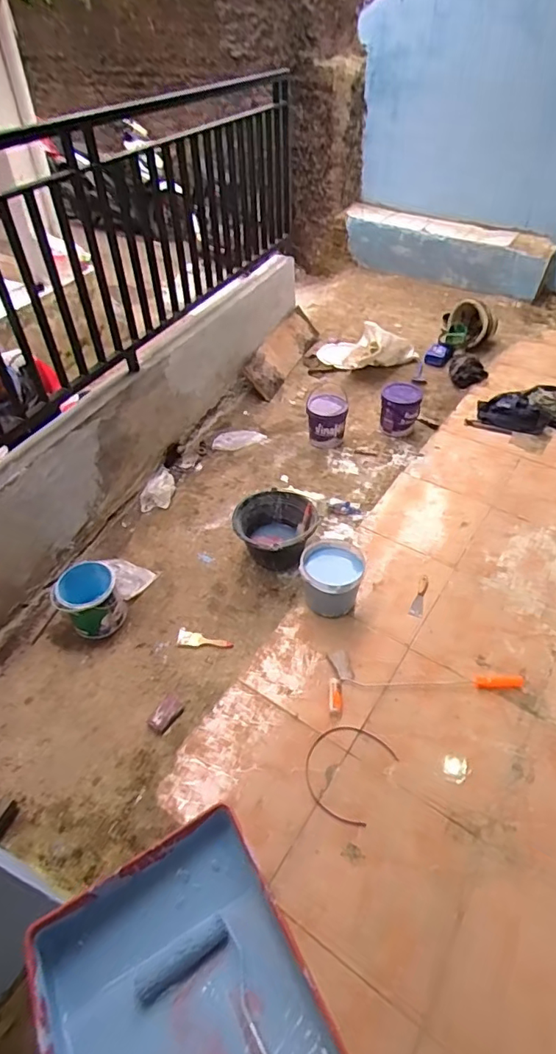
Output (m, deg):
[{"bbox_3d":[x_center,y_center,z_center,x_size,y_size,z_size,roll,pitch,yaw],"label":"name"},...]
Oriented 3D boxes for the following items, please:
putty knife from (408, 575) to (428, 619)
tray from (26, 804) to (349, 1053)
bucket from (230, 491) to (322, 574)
[{"bbox_3d":[0.502,0.242,1.825,0.045,0.012,0.191,17,50,19],"label":"putty knife"},{"bbox_3d":[-0.101,0.554,0.578,0.277,0.093,0.367,-25,50,-18],"label":"tray"},{"bbox_3d":[-0.002,0.012,1.947,0.294,0.191,0.283,-1,46,1],"label":"bucket"}]

